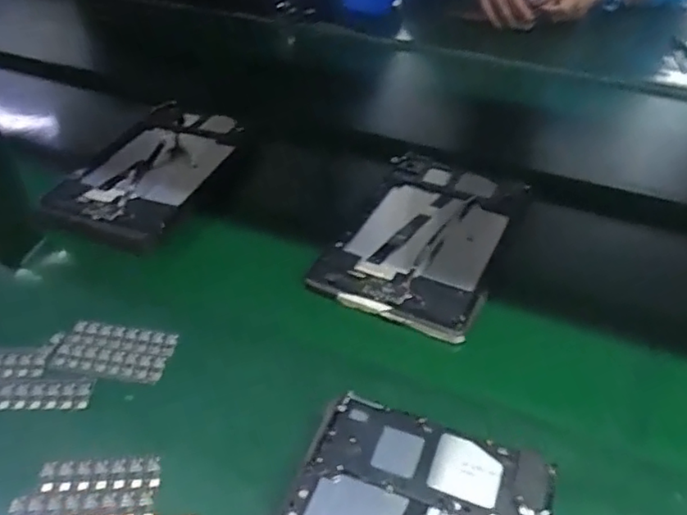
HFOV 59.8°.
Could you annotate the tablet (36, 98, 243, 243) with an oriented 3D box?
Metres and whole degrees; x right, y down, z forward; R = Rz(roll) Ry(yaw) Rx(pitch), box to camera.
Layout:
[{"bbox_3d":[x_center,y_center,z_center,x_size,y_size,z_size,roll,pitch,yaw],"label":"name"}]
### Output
[{"bbox_3d":[-0.218,-0.109,0.694,0.154,0.014,0.239,14,43,17],"label":"tablet"}]

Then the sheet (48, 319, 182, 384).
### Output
[{"bbox_3d":[-0.192,0.079,0.501,0.094,0.005,0.051,7,45,9],"label":"sheet"}]

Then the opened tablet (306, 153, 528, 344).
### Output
[{"bbox_3d":[0.082,-0.026,0.614,0.157,0.016,0.248,15,42,20],"label":"opened tablet"}]

